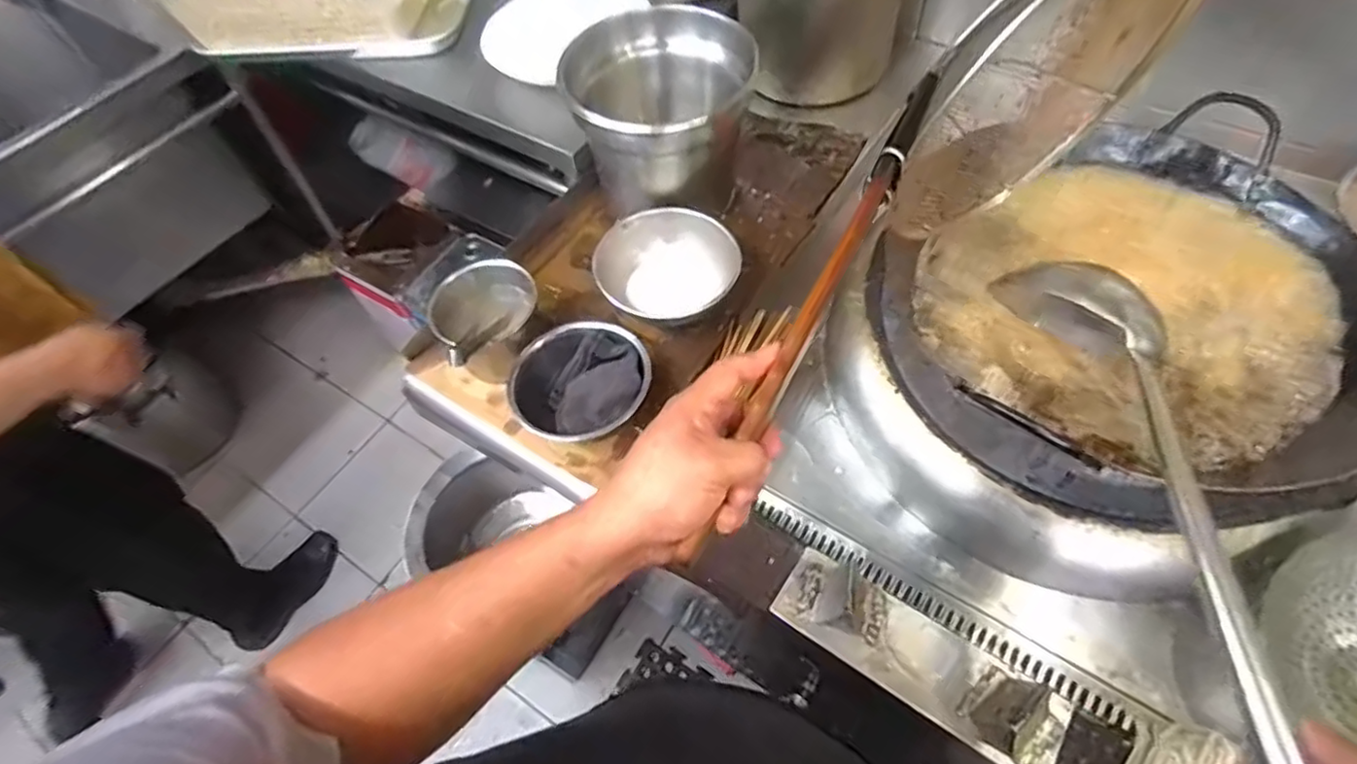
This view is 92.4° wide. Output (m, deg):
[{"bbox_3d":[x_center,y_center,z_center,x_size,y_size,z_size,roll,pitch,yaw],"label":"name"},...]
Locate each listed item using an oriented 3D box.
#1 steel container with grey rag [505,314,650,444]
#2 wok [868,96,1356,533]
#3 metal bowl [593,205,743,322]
[{"bbox_3d":[-0.106,0.005,0.722,0.149,0.069,0.133,-9,57,-2],"label":"steel container with grey rag"},{"bbox_3d":[0.446,-0.054,0.631,0.407,0.127,0.375,-25,59,-12],"label":"wok"},{"bbox_3d":[-0.011,-0.130,0.793,0.164,0.086,0.164,-2,57,3],"label":"metal bowl"}]

